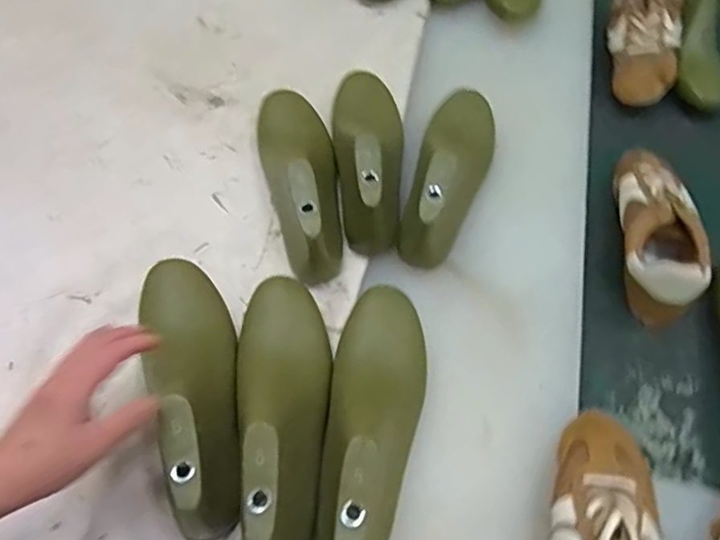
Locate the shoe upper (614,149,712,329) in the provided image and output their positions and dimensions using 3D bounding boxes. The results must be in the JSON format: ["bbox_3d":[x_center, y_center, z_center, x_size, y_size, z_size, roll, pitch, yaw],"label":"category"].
[{"bbox_3d":[0.342,-0.054,0.685,0.084,0.068,0.232,10,58,3],"label":"shoe upper"}]

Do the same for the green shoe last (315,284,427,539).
[{"bbox_3d":[0.014,0.116,0.487,0.079,0.090,0.247,6,58,2],"label":"green shoe last"}]

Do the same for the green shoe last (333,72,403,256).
[{"bbox_3d":[0.010,-0.141,0.654,0.080,0.091,0.243,1,58,-1],"label":"green shoe last"}]

